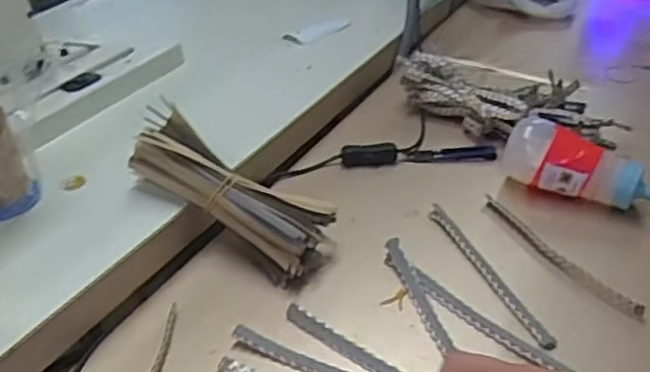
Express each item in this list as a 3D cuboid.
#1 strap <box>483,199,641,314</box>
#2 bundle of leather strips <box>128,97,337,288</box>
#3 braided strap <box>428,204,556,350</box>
[{"bbox_3d":[0.200,0.056,0.620,0.021,0.010,0.185,-17,37,-22],"label":"strap"},{"bbox_3d":[-0.088,0.005,0.642,0.209,0.054,0.068,34,44,16],"label":"bundle of leather strips"},{"bbox_3d":[0.138,0.072,0.606,0.016,0.006,0.190,-13,36,-16],"label":"braided strap"}]

